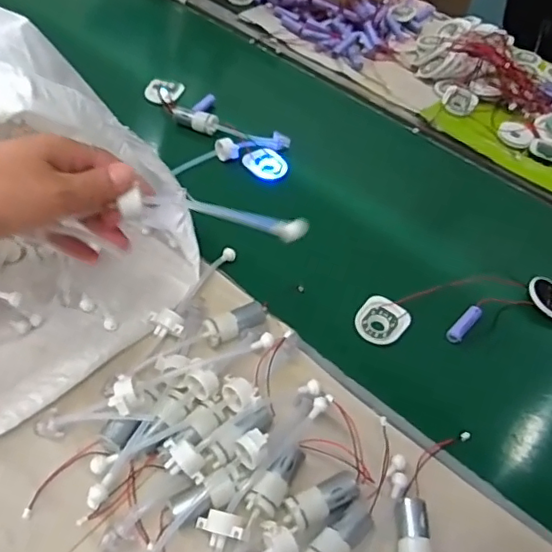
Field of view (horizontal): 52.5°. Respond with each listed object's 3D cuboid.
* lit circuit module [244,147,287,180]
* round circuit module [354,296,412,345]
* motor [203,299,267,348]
[{"bbox_3d":[-0.013,-0.144,0.725,0.040,0.015,0.054,-35,62,-29],"label":"lit circuit module"},{"bbox_3d":[0.109,0.046,0.578,0.051,0.010,0.052,28,53,16],"label":"round circuit module"},{"bbox_3d":[-0.039,0.047,0.536,0.060,0.022,0.024,-27,59,-25],"label":"motor"}]

